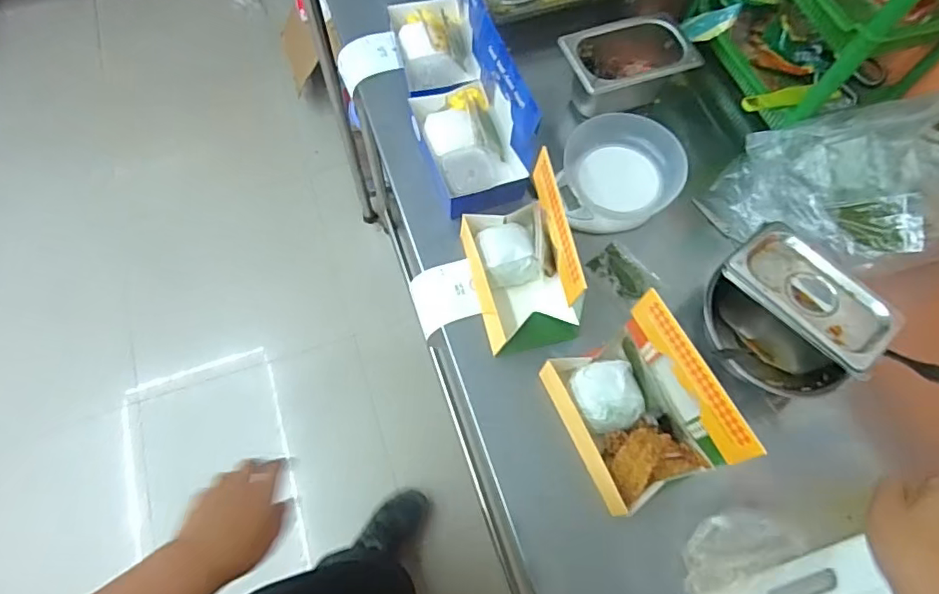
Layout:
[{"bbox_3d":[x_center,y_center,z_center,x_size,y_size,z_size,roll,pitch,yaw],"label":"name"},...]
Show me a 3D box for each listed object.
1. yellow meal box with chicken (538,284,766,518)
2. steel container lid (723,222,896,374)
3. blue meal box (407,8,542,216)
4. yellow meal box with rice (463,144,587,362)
[{"bbox_3d":[0.169,0.113,0.559,0.112,0.147,0.169,-24,70,-11],"label":"yellow meal box with chicken"},{"bbox_3d":[0.373,-0.007,0.589,0.104,0.030,0.167,-38,73,-16],"label":"steel container lid"},{"bbox_3d":[0.000,-0.235,0.700,0.116,0.131,0.203,-15,68,-8],"label":"blue meal box"},{"bbox_3d":[0.058,-0.058,0.632,0.107,0.140,0.204,-10,68,-6],"label":"yellow meal box with rice"}]

